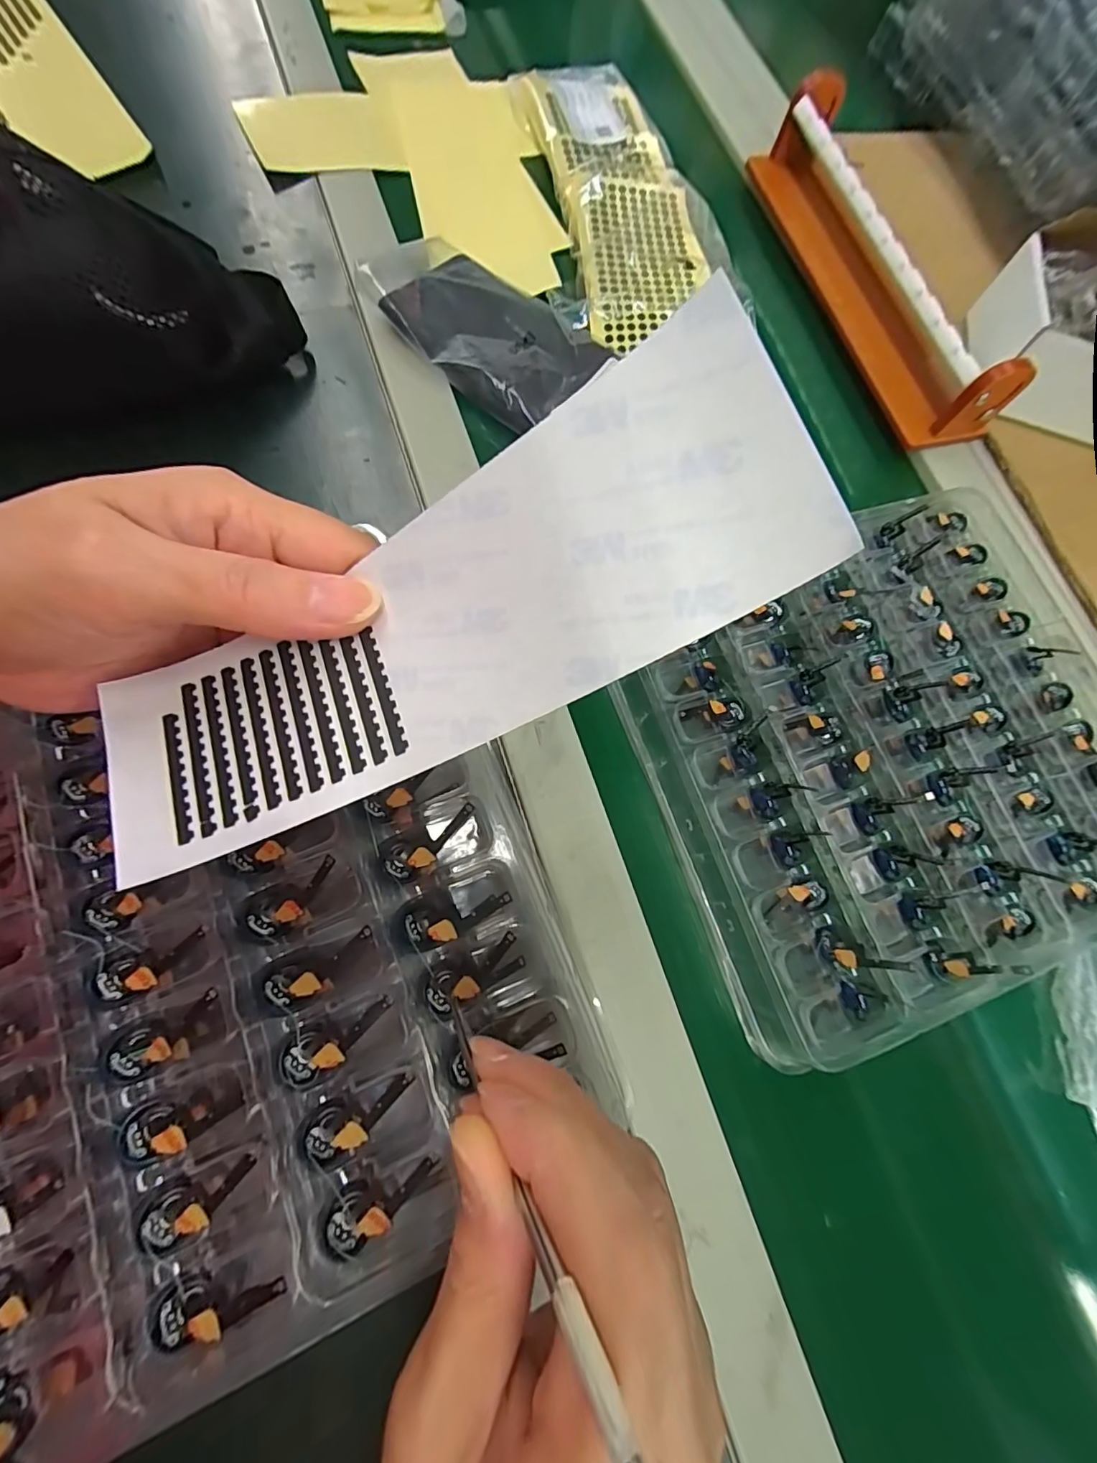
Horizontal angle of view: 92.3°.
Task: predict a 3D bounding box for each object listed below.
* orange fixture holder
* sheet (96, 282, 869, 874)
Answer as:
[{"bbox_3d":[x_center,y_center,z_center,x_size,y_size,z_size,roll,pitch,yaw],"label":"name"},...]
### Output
[{"bbox_3d":[0.239,-0.348,0.383,0.074,0.063,0.296,-12,75,-10],"label":"orange fixture holder"},{"bbox_3d":[-0.034,-0.023,0.129,0.185,0.019,0.058,-25,76,14],"label":"sheet"}]

